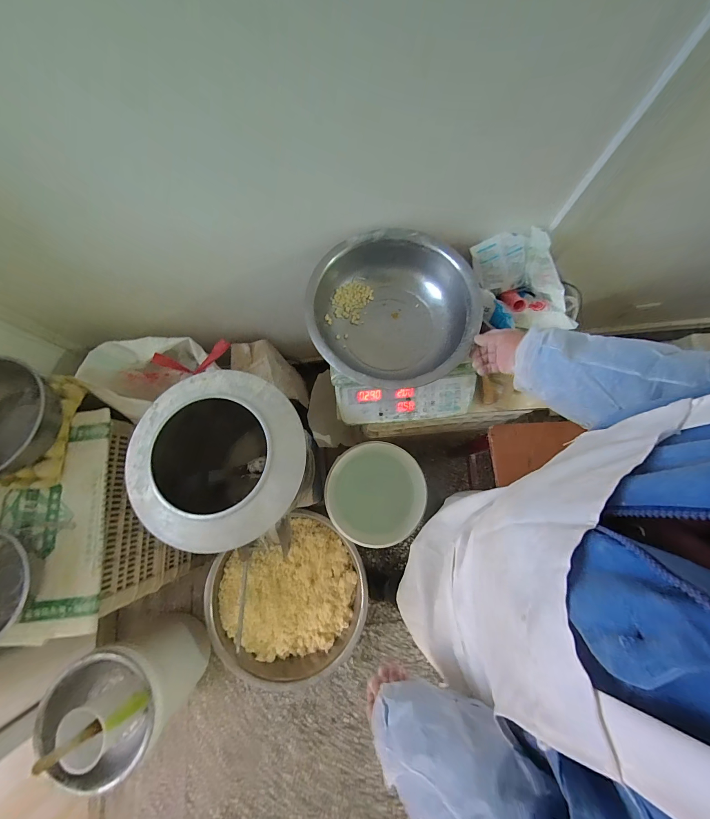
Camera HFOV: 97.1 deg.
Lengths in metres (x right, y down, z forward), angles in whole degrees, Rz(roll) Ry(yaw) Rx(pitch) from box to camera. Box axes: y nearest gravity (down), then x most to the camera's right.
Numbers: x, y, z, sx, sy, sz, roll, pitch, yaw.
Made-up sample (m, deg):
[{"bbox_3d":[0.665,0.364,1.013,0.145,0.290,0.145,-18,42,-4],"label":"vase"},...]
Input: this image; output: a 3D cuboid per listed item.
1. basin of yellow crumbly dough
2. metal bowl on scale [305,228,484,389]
[{"bbox_3d":[-0.228,0.663,1.132,0.546,0.154,0.516,0,75,1],"label":"basin of yellow crumbly dough"},{"bbox_3d":[0.074,-0.189,0.649,0.311,0.132,0.320,0,75,1],"label":"metal bowl on scale"}]

